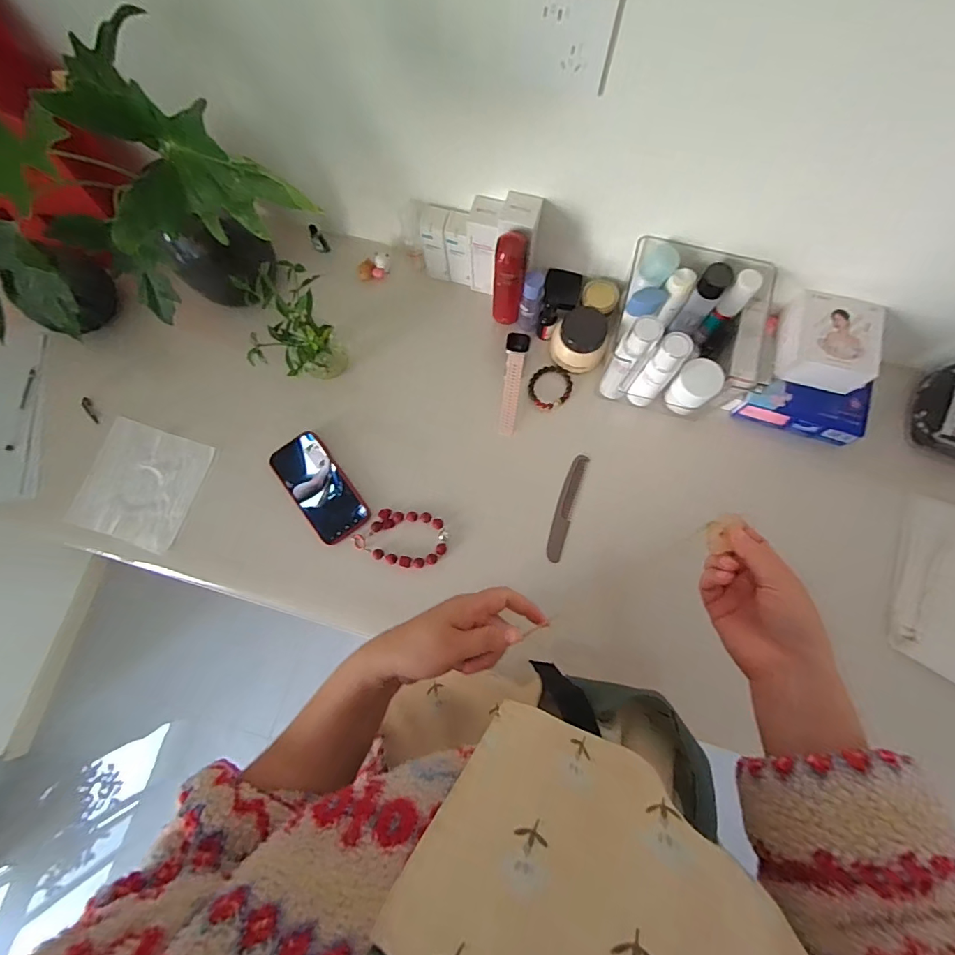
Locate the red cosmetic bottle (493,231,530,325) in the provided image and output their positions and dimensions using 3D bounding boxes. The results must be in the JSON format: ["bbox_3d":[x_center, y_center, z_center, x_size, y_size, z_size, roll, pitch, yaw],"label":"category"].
[{"bbox_3d":[0.046,-0.274,0.675,0.046,0.167,0.038,4,77,2],"label":"red cosmetic bottle"}]

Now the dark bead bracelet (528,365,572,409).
[{"bbox_3d":[0.111,-0.138,0.724,0.064,0.005,0.070,14,78,5],"label":"dark bead bracelet"}]

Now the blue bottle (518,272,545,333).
[{"bbox_3d":[0.078,-0.254,0.698,0.031,0.112,0.027,5,77,3],"label":"blue bottle"}]

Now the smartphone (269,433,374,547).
[{"bbox_3d":[-0.230,0.014,0.693,0.083,0.012,0.164,-36,83,-9],"label":"smartphone"}]

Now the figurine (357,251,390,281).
[{"bbox_3d":[-0.167,-0.338,0.770,0.056,0.033,0.027,-29,78,-5],"label":"figurine"}]

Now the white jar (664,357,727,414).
[{"bbox_3d":[0.309,-0.129,0.680,0.053,0.067,0.056,0,77,1],"label":"white jar"}]

